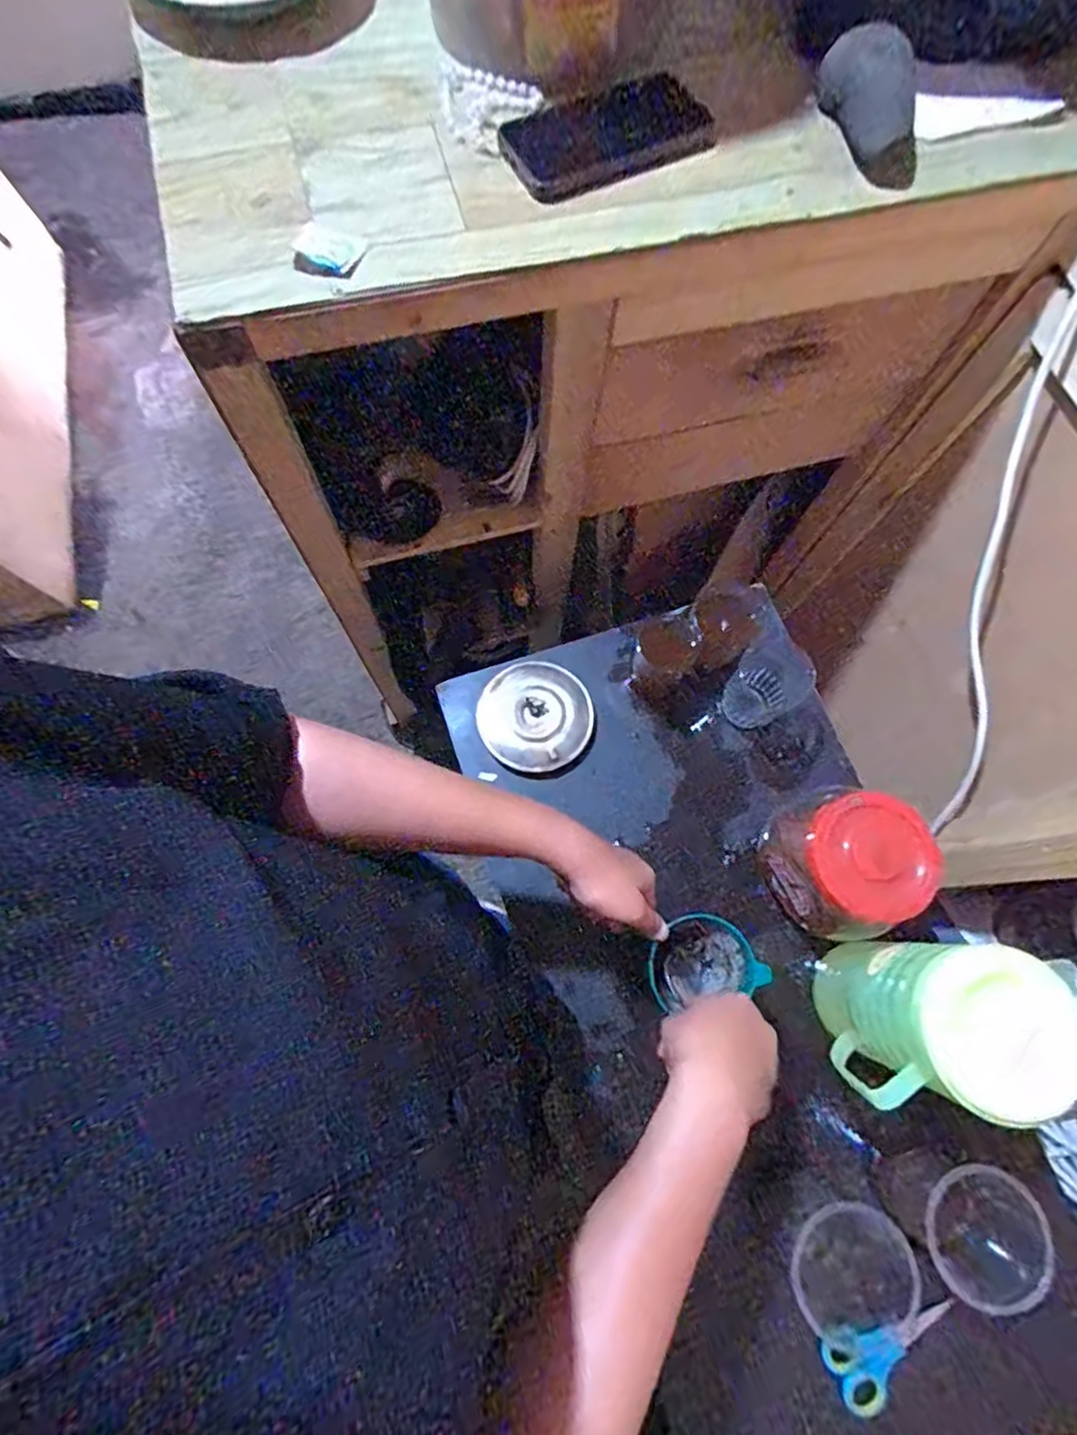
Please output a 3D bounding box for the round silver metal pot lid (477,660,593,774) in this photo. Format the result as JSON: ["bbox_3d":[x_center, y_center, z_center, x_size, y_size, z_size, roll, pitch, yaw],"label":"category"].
[{"bbox_3d":[-0.002,-0.002,0.680,0.115,0.016,0.118,0,74,-1],"label":"round silver metal pot lid"}]

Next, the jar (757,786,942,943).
[{"bbox_3d":[0.268,0.126,0.571,0.104,0.134,0.102,0,74,-1],"label":"jar"}]

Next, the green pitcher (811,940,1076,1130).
[{"bbox_3d":[0.306,0.238,0.512,0.107,0.190,0.106,4,74,0],"label":"green pitcher"}]

